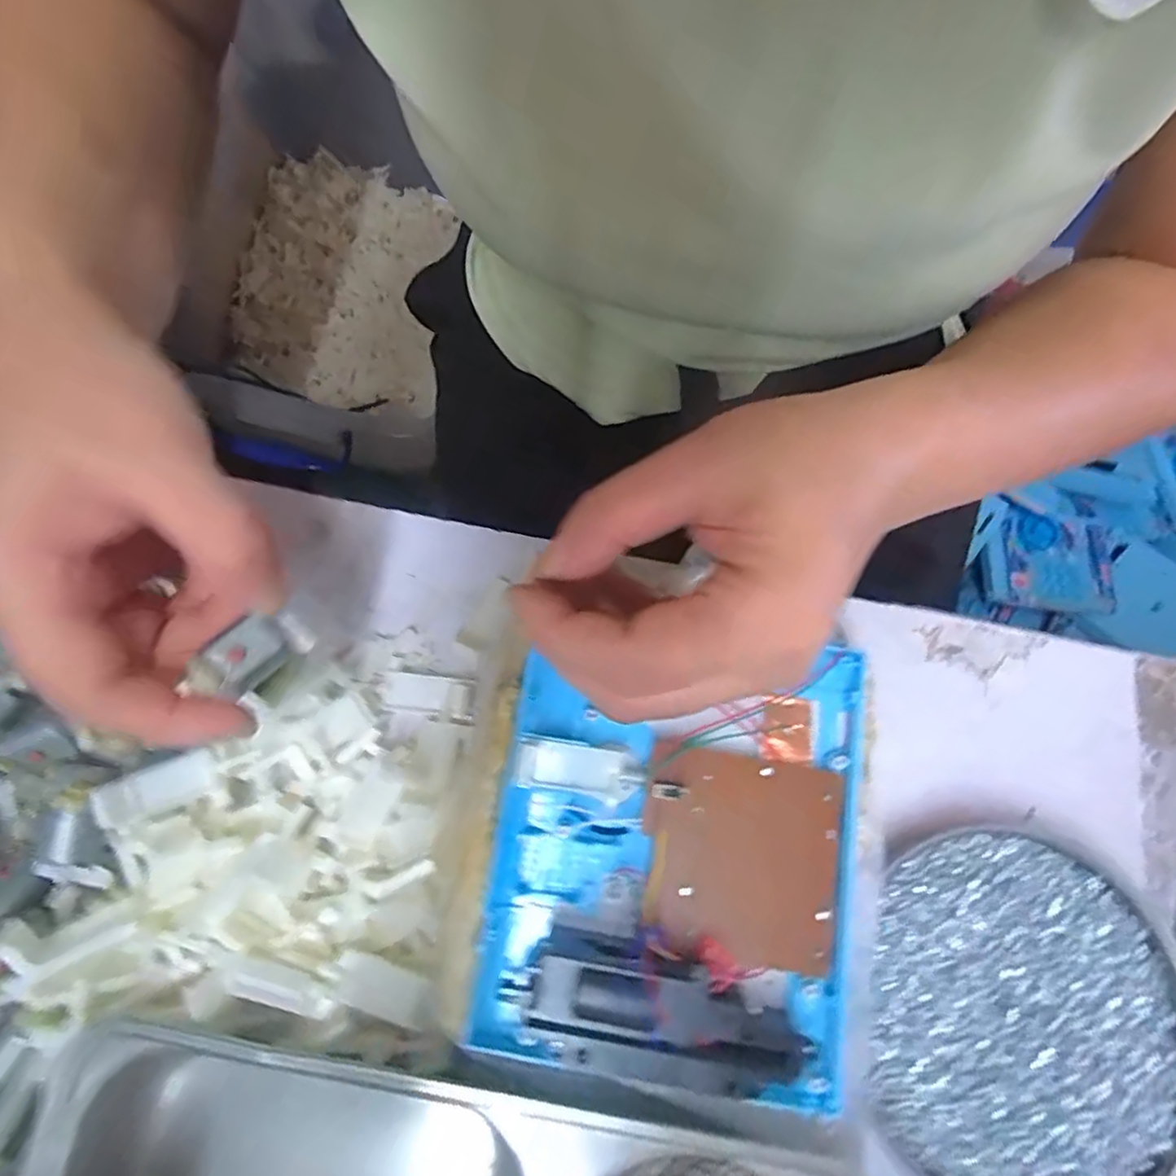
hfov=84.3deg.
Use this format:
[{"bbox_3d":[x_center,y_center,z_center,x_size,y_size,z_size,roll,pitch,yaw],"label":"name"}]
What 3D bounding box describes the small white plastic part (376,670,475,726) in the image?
[{"bbox_3d":[-0.071,0.047,0.291,0.048,0.012,0.021,11,76,14],"label":"small white plastic part"}]

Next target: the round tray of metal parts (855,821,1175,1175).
[{"bbox_3d":[0.171,0.170,0.255,0.126,0.019,0.137,0,75,-1],"label":"round tray of metal parts"}]

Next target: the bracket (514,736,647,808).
[{"bbox_3d":[-0.003,0.072,0.255,0.049,0.009,0.021,7,75,1],"label":"bracket"}]

